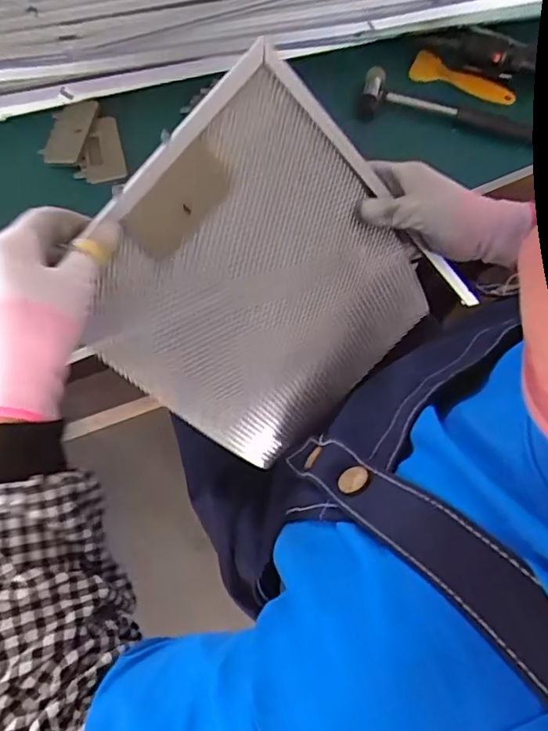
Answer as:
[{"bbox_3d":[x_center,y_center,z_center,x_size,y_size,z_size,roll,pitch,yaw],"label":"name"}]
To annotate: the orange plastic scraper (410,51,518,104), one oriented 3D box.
[{"bbox_3d":[0.215,-0.322,0.620,0.120,0.028,0.017,17,28,-5],"label":"orange plastic scraper"}]

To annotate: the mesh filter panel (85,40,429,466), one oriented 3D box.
[{"bbox_3d":[0.002,-0.059,0.488,0.259,0.318,0.022,-48,43,-1],"label":"mesh filter panel"}]

